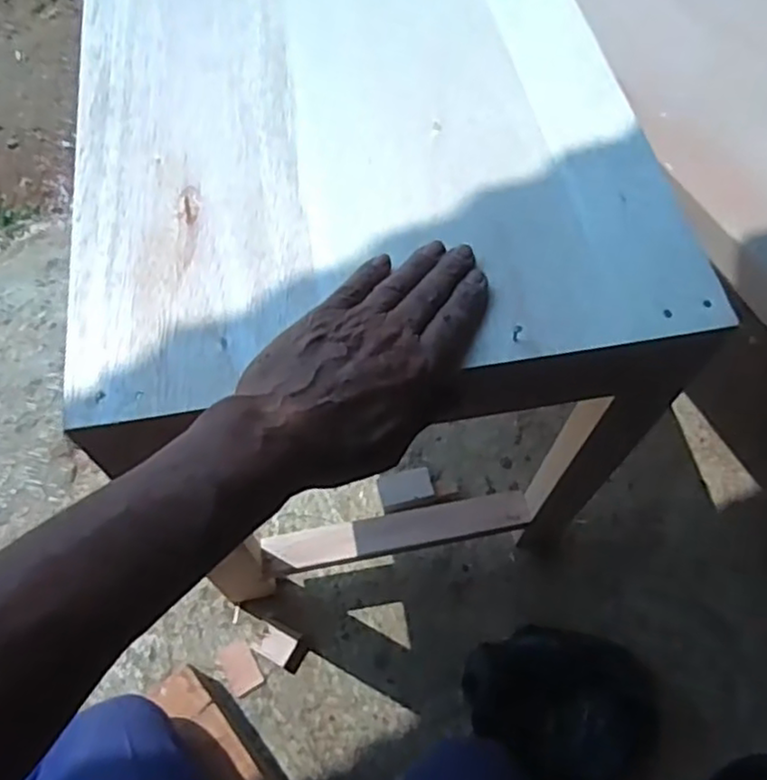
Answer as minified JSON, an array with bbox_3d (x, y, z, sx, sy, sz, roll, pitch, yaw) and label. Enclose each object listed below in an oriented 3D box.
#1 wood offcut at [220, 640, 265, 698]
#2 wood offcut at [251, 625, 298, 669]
[{"bbox_3d":[-0.158,0.308,0.757,0.035,0.008,0.057,-27,65,-15],"label":"wood offcut"},{"bbox_3d":[-0.119,0.286,0.760,0.040,0.022,0.031,25,64,13],"label":"wood offcut"}]

